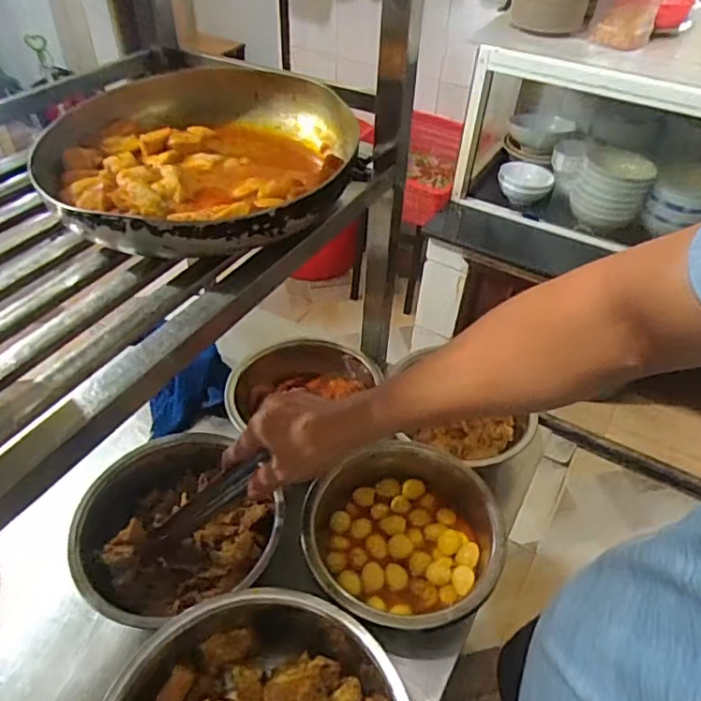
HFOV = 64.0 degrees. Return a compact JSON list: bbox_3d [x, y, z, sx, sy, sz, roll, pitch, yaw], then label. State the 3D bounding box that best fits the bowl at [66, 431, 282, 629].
[{"bbox_3d":[-0.176,0.190,0.571,0.178,0.084,0.181,2,44,-2],"label":"bowl"}]

